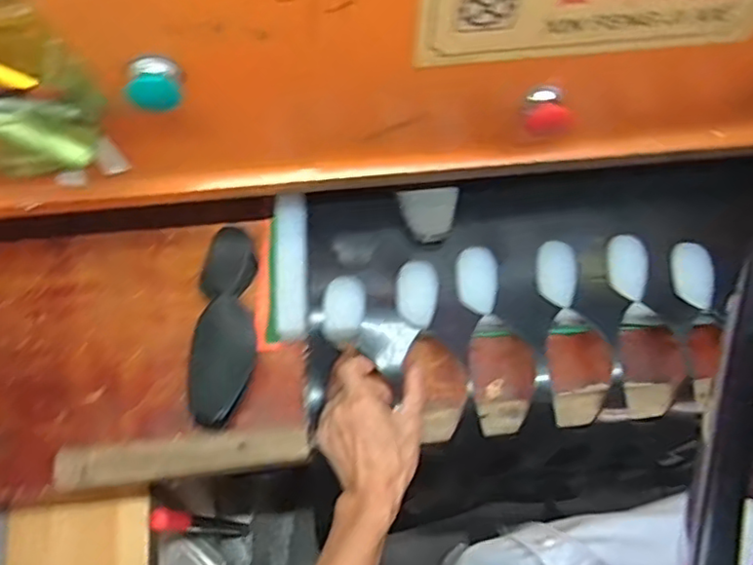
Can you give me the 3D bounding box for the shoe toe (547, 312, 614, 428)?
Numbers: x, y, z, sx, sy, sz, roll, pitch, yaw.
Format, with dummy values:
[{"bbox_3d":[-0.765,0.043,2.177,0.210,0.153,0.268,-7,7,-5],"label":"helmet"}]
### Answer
[{"bbox_3d":[0.211,0.091,0.668,0.068,0.038,0.110,9,68,2],"label":"shoe toe"}]

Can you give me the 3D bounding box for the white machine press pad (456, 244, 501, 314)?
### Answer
[{"bbox_3d":[0.106,-0.002,0.681,0.042,0.018,0.069,-2,68,-2],"label":"white machine press pad"}]

